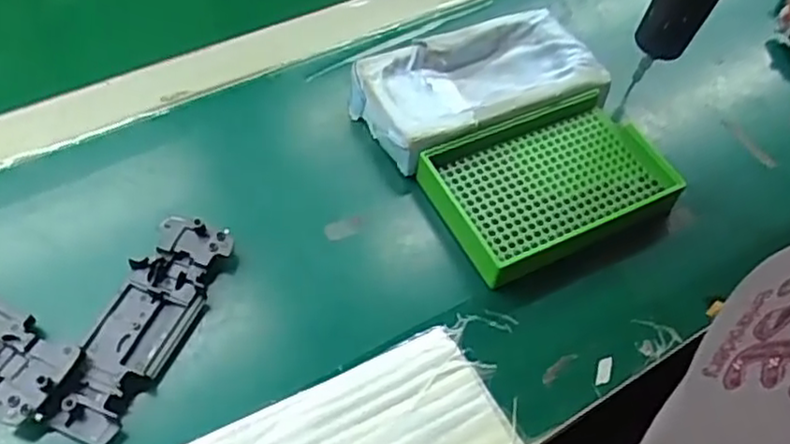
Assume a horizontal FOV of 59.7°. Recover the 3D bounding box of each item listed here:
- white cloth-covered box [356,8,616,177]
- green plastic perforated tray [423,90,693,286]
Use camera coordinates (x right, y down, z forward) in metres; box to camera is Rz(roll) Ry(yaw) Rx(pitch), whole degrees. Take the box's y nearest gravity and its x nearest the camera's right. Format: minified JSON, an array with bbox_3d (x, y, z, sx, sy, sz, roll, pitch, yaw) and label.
[{"bbox_3d":[0.056,-0.093,0.458,0.157,0.030,0.081,-19,58,-18],"label":"white cloth-covered box"},{"bbox_3d":[0.097,-0.023,0.425,0.142,0.034,0.095,-22,59,-20],"label":"green plastic perforated tray"}]

